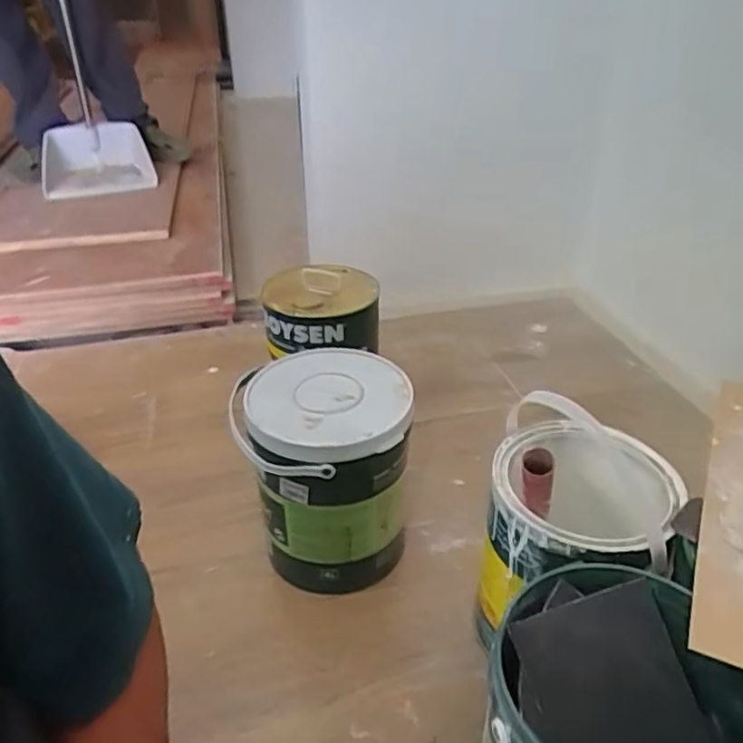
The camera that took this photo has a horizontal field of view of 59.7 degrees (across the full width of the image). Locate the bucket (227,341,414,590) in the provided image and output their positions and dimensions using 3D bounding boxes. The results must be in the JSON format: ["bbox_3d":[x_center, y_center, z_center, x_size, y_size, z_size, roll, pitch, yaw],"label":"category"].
[{"bbox_3d":[-0.041,0.113,0.699,0.158,0.224,0.156,-1,34,1],"label":"bucket"}]

